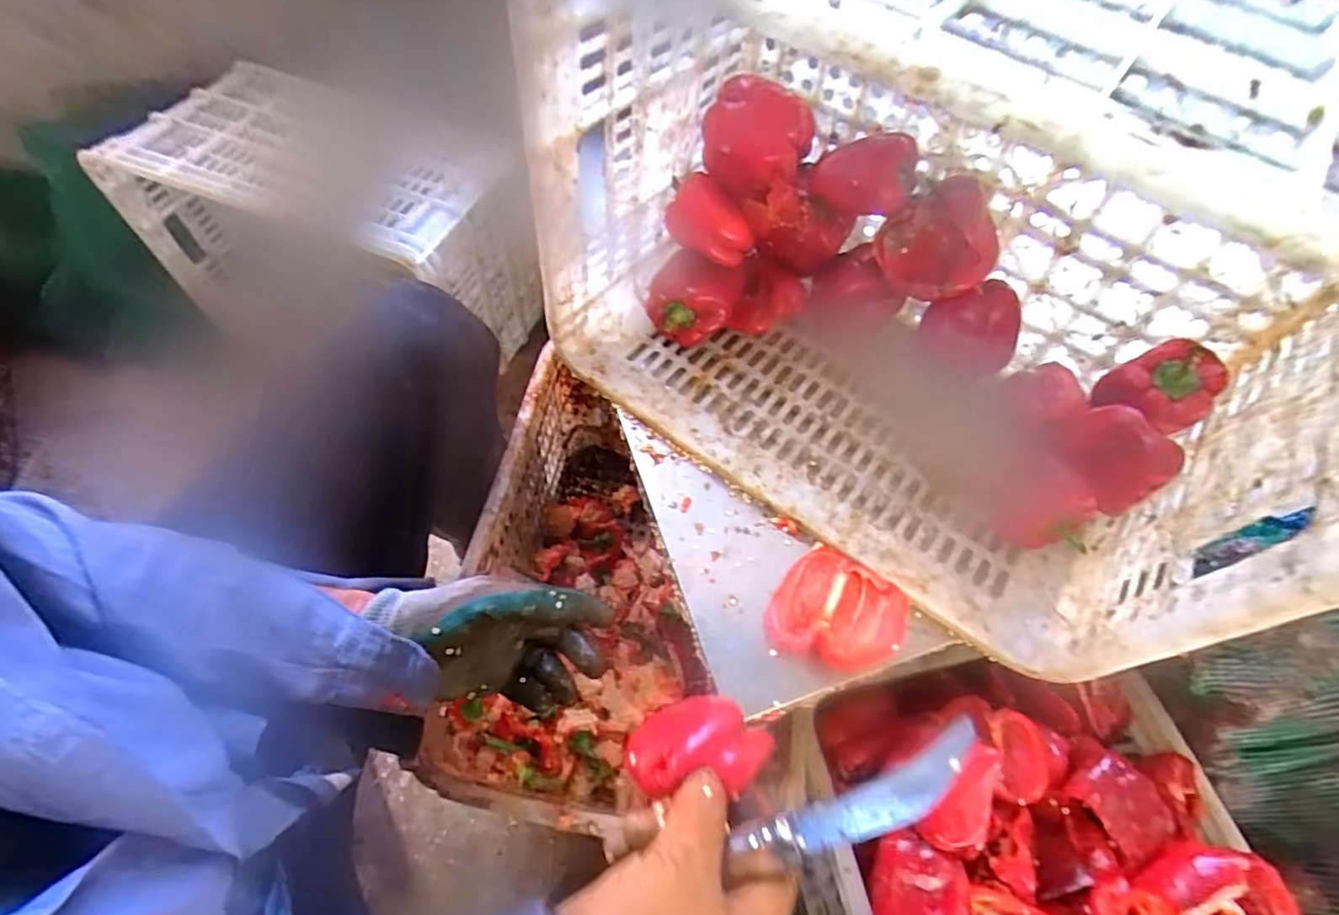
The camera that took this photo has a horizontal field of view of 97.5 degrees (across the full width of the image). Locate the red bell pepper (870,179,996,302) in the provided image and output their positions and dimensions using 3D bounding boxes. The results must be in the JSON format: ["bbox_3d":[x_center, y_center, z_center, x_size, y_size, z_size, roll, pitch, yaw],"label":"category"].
[{"bbox_3d":[0.238,-0.190,0.514,0.093,0.082,0.062,38,64,17],"label":"red bell pepper"}]

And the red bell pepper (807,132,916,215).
[{"bbox_3d":[0.167,-0.244,0.505,0.085,0.052,0.045,16,60,5],"label":"red bell pepper"}]

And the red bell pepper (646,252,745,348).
[{"bbox_3d":[0.024,-0.156,0.579,0.081,0.065,0.073,16,60,5],"label":"red bell pepper"}]

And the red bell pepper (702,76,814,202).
[{"bbox_3d":[0.073,-0.278,0.514,0.087,0.077,0.067,34,63,14],"label":"red bell pepper"}]

